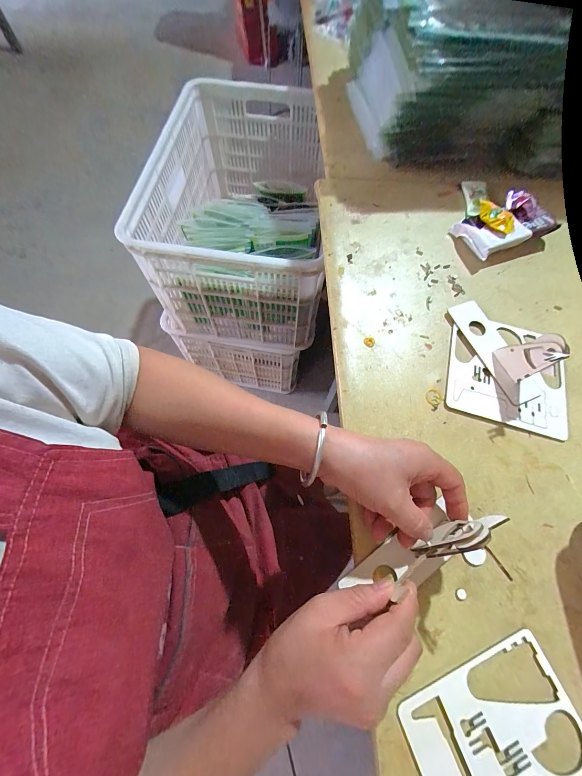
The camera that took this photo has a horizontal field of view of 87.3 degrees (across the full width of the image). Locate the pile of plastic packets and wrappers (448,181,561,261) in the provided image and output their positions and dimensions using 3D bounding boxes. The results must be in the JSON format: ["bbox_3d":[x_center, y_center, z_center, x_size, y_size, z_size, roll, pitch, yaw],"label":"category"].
[{"bbox_3d":[0.304,-0.274,0.468,0.140,0.039,0.149,1,67,-2],"label":"pile of plastic packets and wrappers"}]

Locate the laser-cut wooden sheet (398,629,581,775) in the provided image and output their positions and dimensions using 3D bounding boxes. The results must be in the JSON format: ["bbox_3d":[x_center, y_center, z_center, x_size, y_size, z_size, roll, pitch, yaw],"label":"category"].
[{"bbox_3d":[0.178,0.305,0.241,0.143,0.006,0.143,-19,70,-10],"label":"laser-cut wooden sheet"}]

